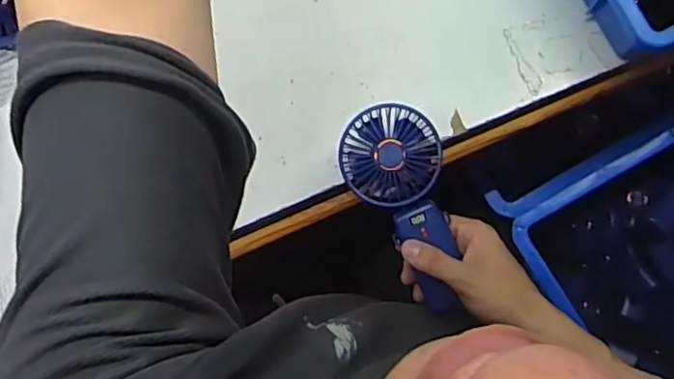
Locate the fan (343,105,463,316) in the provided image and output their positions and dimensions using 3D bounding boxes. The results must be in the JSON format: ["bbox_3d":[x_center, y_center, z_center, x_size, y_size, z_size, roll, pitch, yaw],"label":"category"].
[{"bbox_3d":[0.065,0.018,0.533,0.083,0.035,0.185,-21,89,2],"label":"fan"}]

